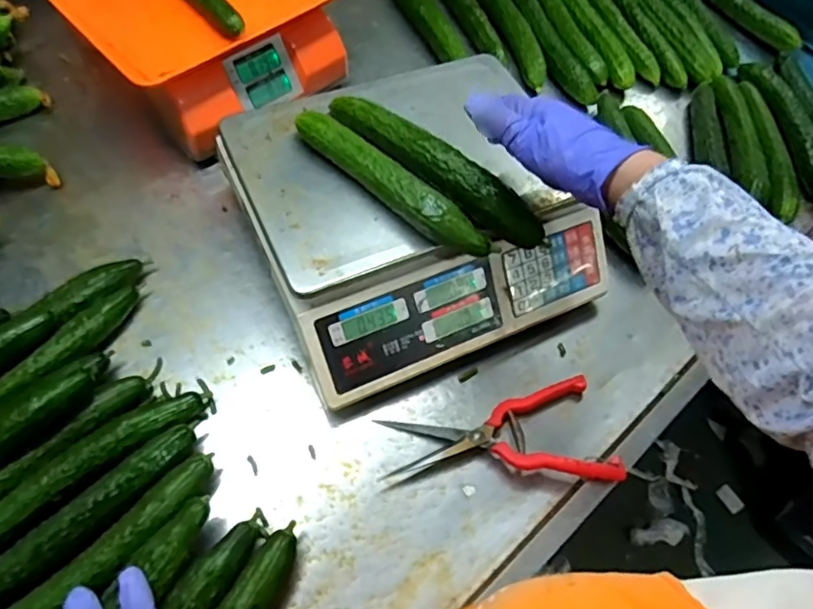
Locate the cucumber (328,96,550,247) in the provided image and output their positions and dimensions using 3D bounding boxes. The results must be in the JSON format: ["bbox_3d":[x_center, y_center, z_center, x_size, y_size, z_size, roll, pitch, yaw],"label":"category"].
[{"bbox_3d":[0.025,-0.134,0.542,0.245,0.034,0.037,37,64,13],"label":"cucumber"}]

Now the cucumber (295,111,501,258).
[{"bbox_3d":[-0.013,-0.113,0.530,0.219,0.028,0.033,41,65,15],"label":"cucumber"}]

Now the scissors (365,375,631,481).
[{"bbox_3d":[0.084,0.122,0.558,0.219,0.033,0.108,0,62,-7],"label":"scissors"}]

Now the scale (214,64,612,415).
[{"bbox_3d":[0.012,-0.093,0.617,0.337,0.122,0.298,-22,65,-17],"label":"scale"}]

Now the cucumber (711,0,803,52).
[{"bbox_3d":[0.511,-0.480,0.911,0.040,0.030,0.250,-22,66,-18],"label":"cucumber"}]

